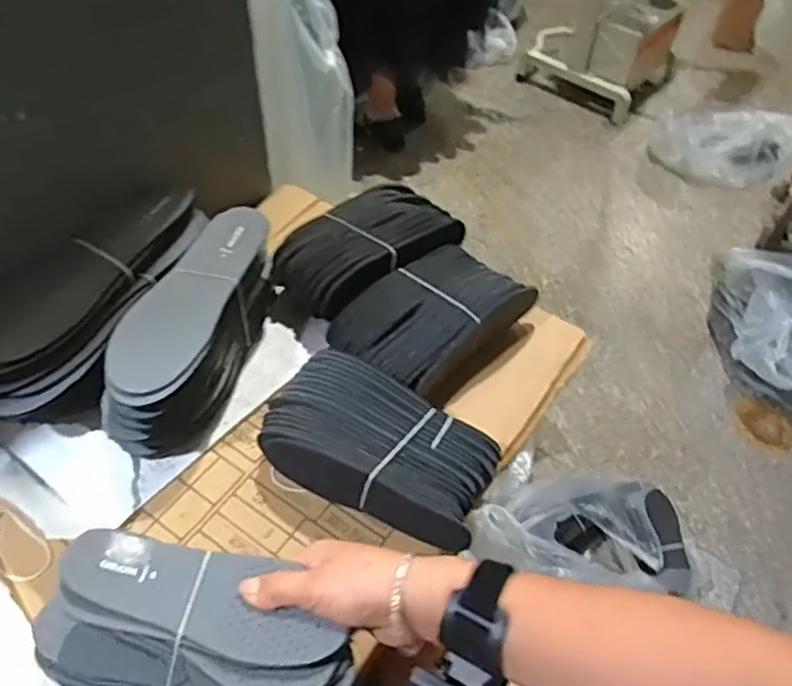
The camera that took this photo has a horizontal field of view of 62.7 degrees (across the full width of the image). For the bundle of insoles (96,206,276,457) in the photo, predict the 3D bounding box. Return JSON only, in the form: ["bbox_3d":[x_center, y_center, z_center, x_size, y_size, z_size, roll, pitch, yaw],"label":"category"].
[{"bbox_3d":[-0.188,-0.012,0.621,0.077,0.106,0.242,13,51,8],"label":"bundle of insoles"}]

